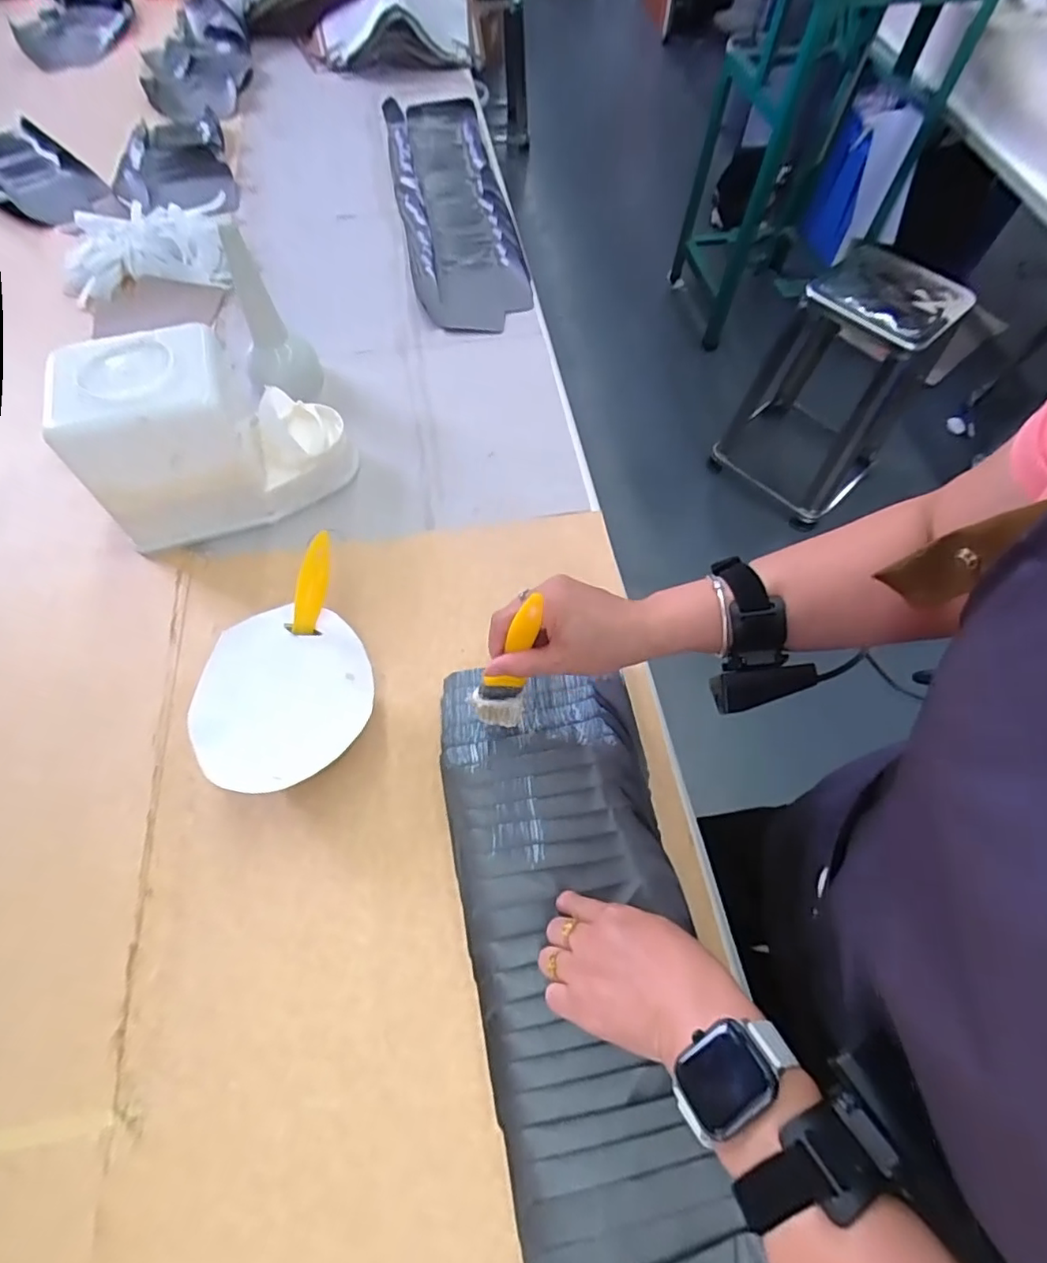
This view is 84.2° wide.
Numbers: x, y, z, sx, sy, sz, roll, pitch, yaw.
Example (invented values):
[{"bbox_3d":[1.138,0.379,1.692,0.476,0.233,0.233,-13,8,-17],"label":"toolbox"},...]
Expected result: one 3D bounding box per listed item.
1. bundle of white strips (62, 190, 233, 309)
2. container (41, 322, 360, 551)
[{"bbox_3d":[-0.564,-0.585,0.867,0.238,0.050,0.224,-17,63,-11],"label":"bundle of white strips"},{"bbox_3d":[-0.315,-0.207,0.599,0.242,0.158,0.134,-20,63,-13],"label":"container"}]

